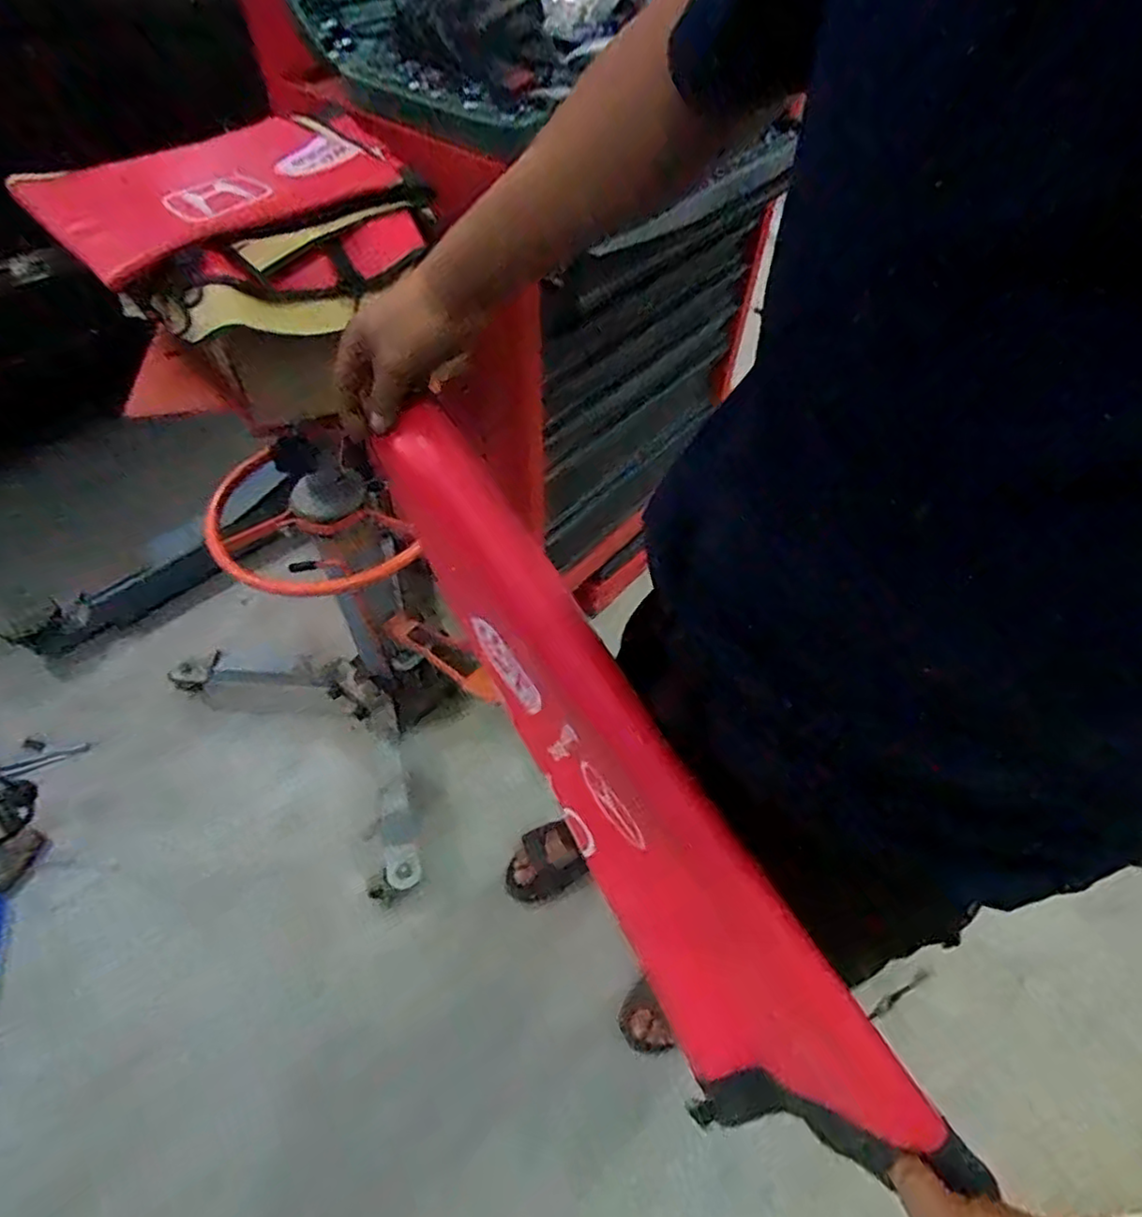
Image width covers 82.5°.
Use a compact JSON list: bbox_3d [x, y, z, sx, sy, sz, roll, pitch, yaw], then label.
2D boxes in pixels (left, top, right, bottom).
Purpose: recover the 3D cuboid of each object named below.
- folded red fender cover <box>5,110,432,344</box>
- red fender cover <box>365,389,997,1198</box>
[{"bbox_3d":[-0.330,-0.417,0.685,0.305,0.104,0.310,38,62,23],"label":"folded red fender cover"},{"bbox_3d":[0.023,0.132,0.546,0.079,0.220,0.665,-30,83,-21],"label":"red fender cover"}]

